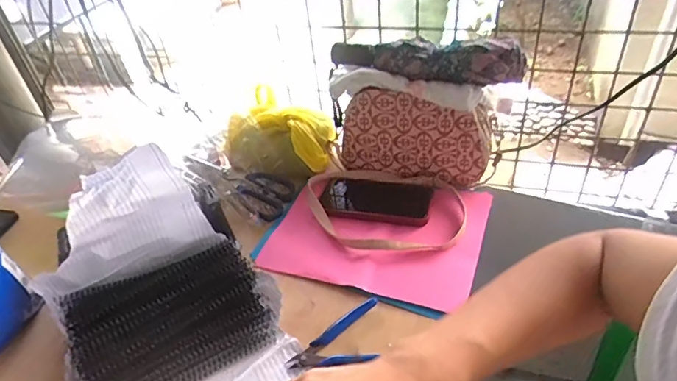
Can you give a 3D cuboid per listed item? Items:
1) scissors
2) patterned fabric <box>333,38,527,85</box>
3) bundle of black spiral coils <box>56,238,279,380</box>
[{"bbox_3d":[-0.162,-0.013,0.751,0.179,0.020,0.085,21,43,-1],"label":"scissors"},{"bbox_3d":[0.116,-0.182,0.664,0.269,0.054,0.045,11,42,20],"label":"patterned fabric"},{"bbox_3d":[-0.202,0.154,0.568,0.214,0.024,0.167,-26,62,-17],"label":"bundle of black spiral coils"}]

